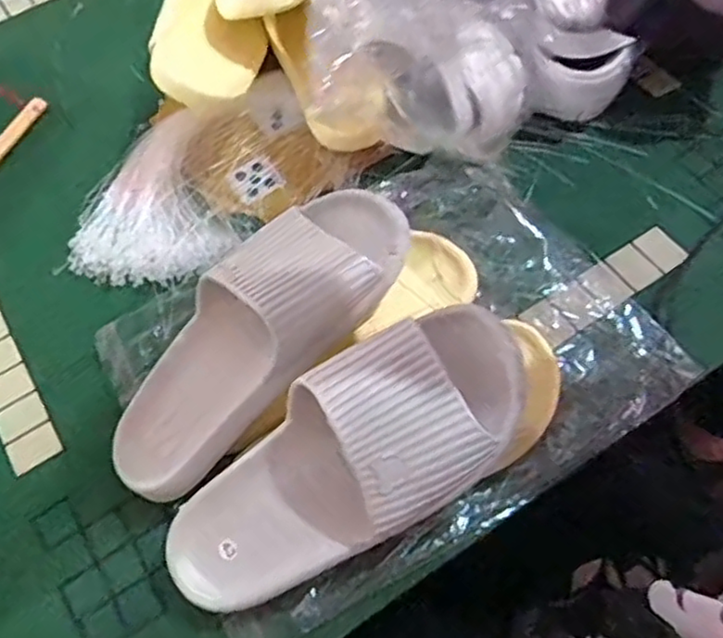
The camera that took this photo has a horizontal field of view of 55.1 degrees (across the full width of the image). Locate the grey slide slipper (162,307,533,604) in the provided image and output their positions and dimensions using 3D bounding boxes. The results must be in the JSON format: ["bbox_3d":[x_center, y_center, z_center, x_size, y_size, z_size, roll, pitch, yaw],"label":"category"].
[{"bbox_3d":[-0.015,0.093,0.442,0.259,0.080,0.099,-37,63,11],"label":"grey slide slipper"}]

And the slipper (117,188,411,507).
[{"bbox_3d":[-0.075,0.010,0.490,0.254,0.085,0.093,-47,68,2],"label":"slipper"}]

